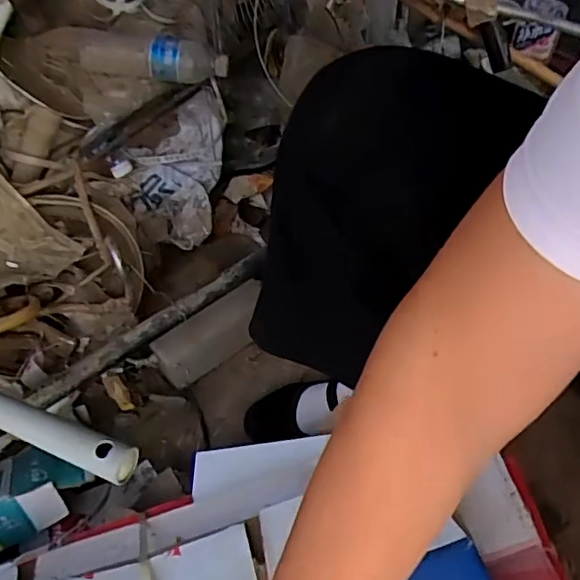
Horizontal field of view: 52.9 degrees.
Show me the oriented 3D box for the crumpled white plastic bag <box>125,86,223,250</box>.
[{"bbox_3d":[-0.184,-0.193,0.927,0.139,0.100,0.228,4,55,7],"label":"crumpled white plastic bag"}]

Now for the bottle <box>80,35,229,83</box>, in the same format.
[{"bbox_3d":[-0.209,-0.359,0.906,0.218,0.061,0.062,7,56,10],"label":"bottle"}]

